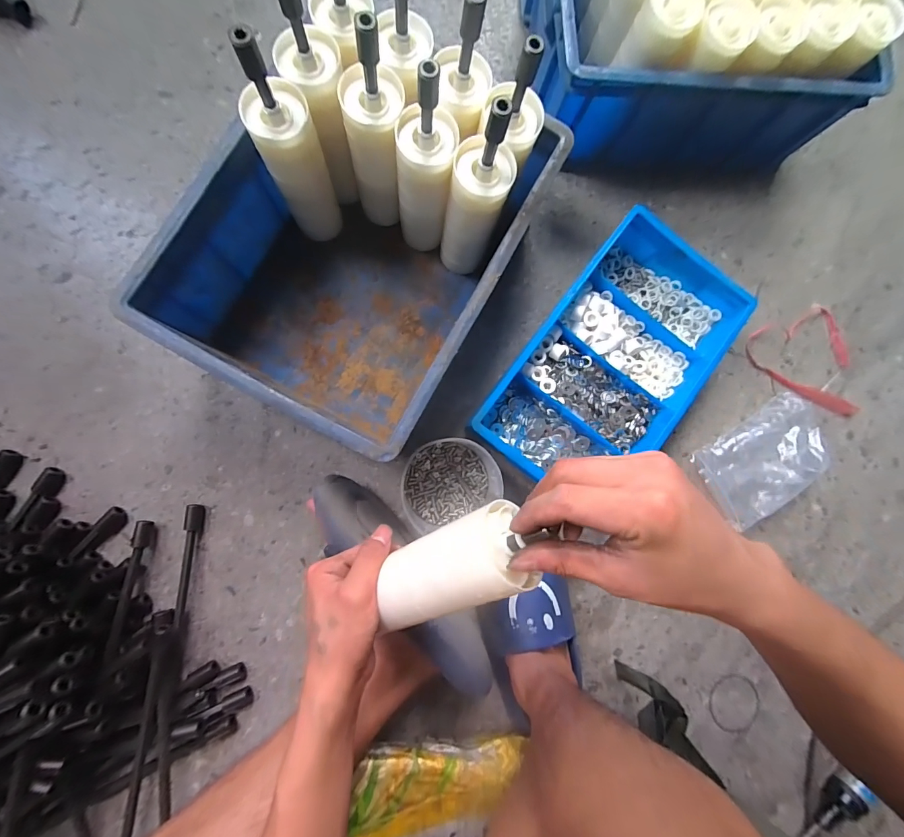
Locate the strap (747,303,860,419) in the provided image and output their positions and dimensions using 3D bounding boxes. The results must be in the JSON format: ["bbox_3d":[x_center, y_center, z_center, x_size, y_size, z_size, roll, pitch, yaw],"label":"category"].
[{"bbox_3d":[0.525,-0.070,0.570,0.158,0.008,0.168,0,86,-6],"label":"strap"}]

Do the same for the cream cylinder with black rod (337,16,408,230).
[{"bbox_3d":[-0.079,-0.284,0.404,0.059,0.223,0.059,-3,87,-6],"label":"cream cylinder with black rod"}]

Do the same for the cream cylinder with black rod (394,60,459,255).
[{"bbox_3d":[-0.028,-0.256,0.404,0.056,0.213,0.052,5,86,-5],"label":"cream cylinder with black rod"}]

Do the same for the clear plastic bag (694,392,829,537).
[{"bbox_3d":[0.432,0.060,0.535,0.187,0.046,0.125,-30,90,-7],"label":"clear plastic bag"}]

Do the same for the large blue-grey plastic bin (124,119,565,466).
[{"bbox_3d":[-0.100,-0.183,0.448,0.293,0.149,0.382,28,84,-3],"label":"large blue-grey plastic bin"}]

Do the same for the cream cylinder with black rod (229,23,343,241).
[{"bbox_3d":[-0.162,-0.265,0.406,0.059,0.232,0.059,-18,88,-7],"label":"cream cylinder with black rod"}]

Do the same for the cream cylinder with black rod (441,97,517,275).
[{"bbox_3d":[0.024,-0.228,0.421,0.061,0.235,0.054,13,85,-5],"label":"cream cylinder with black rod"}]

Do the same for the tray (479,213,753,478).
[{"bbox_3d":[0.195,-0.066,0.498,0.195,0.090,0.339,38,84,-2],"label":"tray"}]

